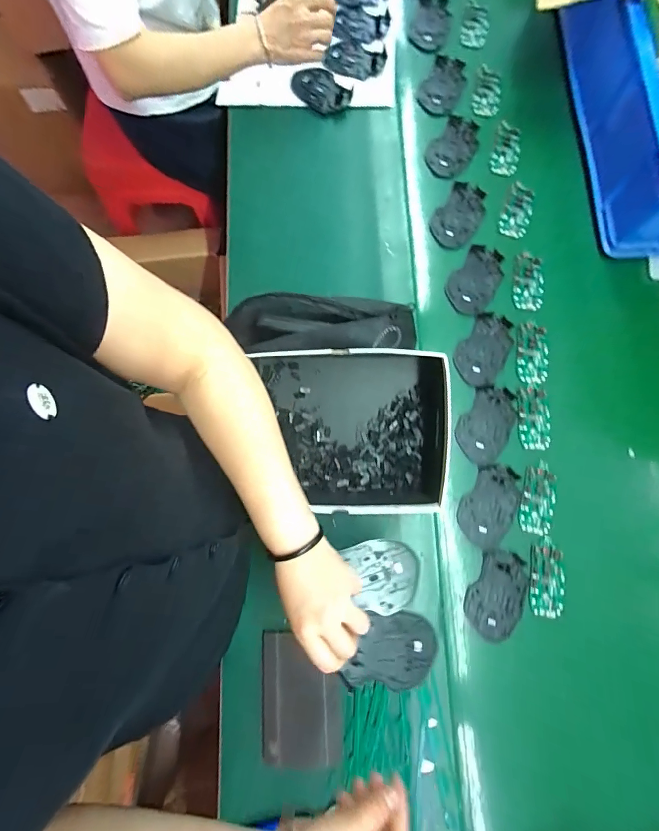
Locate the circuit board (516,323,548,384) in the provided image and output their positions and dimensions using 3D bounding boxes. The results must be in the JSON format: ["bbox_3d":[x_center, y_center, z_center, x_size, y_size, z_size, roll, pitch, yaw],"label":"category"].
[{"bbox_3d":[0.315,-0.095,0.590,0.046,0.009,0.091,6,79,2],"label":"circuit board"}]

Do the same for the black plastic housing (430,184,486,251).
[{"bbox_3d":[0.216,-0.331,0.641,0.075,0.012,0.113,36,81,7],"label":"black plastic housing"}]

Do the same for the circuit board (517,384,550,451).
[{"bbox_3d":[0.305,0.003,0.568,0.045,0.006,0.093,2,79,1],"label":"circuit board"}]

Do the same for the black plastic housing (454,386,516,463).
[{"bbox_3d":[0.234,0.013,0.573,0.068,0.012,0.115,29,81,6],"label":"black plastic housing"}]

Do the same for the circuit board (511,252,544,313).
[{"bbox_3d":[0.319,-0.214,0.615,0.047,0.008,0.095,8,79,2],"label":"circuit board"}]

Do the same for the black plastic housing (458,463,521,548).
[{"bbox_3d":[0.229,0.128,0.550,0.067,0.019,0.115,29,81,6],"label":"black plastic housing"}]

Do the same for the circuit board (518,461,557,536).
[{"bbox_3d":[0.299,0.118,0.545,0.049,0.006,0.097,12,79,3],"label":"circuit board"}]

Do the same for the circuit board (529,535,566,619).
[{"bbox_3d":[0.299,0.222,0.525,0.048,0.004,0.098,10,79,2],"label":"circuit board"}]

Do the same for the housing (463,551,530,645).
[{"bbox_3d":[0.226,0.242,0.516,0.071,0.010,0.112,24,80,5],"label":"housing"}]

